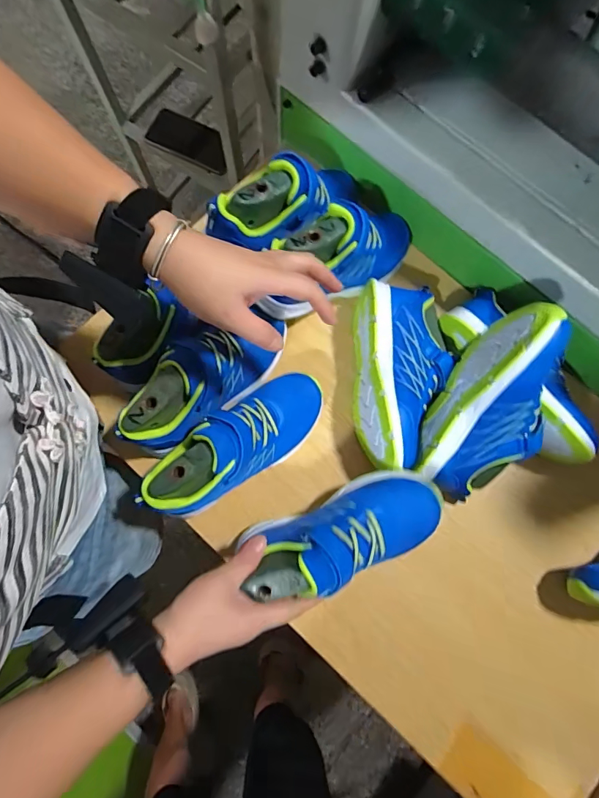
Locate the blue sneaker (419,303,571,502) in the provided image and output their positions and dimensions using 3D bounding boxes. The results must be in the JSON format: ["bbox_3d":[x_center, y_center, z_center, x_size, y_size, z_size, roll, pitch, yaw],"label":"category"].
[{"bbox_3d":[0.206,0.013,0.445,0.100,0.079,0.226,21,113,3],"label":"blue sneaker"}]

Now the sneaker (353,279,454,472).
[{"bbox_3d":[0.123,-0.032,0.498,0.108,0.085,0.222,-1,79,-1],"label":"sneaker"}]

